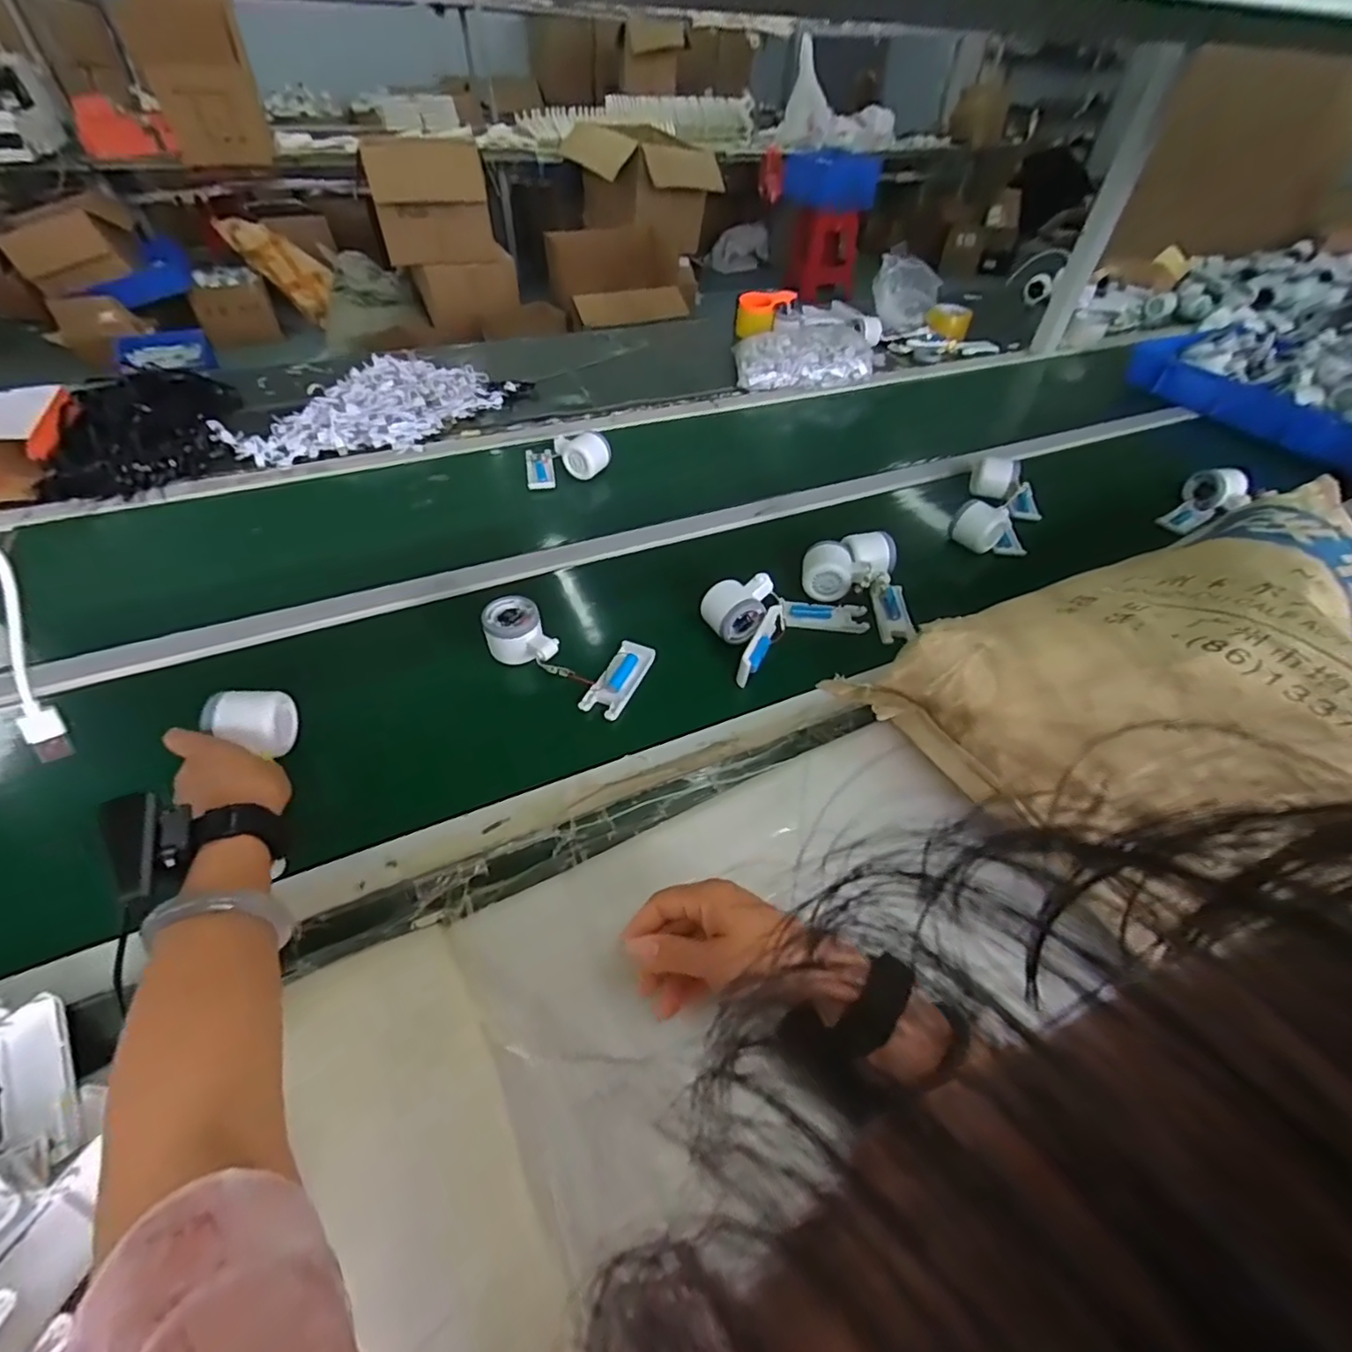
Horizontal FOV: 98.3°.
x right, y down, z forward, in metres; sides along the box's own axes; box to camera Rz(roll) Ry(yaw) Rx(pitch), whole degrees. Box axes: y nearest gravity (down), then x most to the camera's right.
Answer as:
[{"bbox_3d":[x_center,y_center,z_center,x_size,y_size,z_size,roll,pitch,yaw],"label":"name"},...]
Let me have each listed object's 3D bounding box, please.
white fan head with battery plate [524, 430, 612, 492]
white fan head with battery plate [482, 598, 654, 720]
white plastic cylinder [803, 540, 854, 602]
[{"bbox_3d":[-0.167,-0.339,0.892,0.128,0.054,0.090,-10,50,-11],"label":"white fan head with battery plate"},{"bbox_3d":[-0.123,-0.023,0.624,0.177,0.044,0.096,25,51,2],"label":"white fan head with battery plate"},{"bbox_3d":[0.185,-0.130,0.715,0.057,0.054,0.053,10,49,7],"label":"white plastic cylinder"}]

